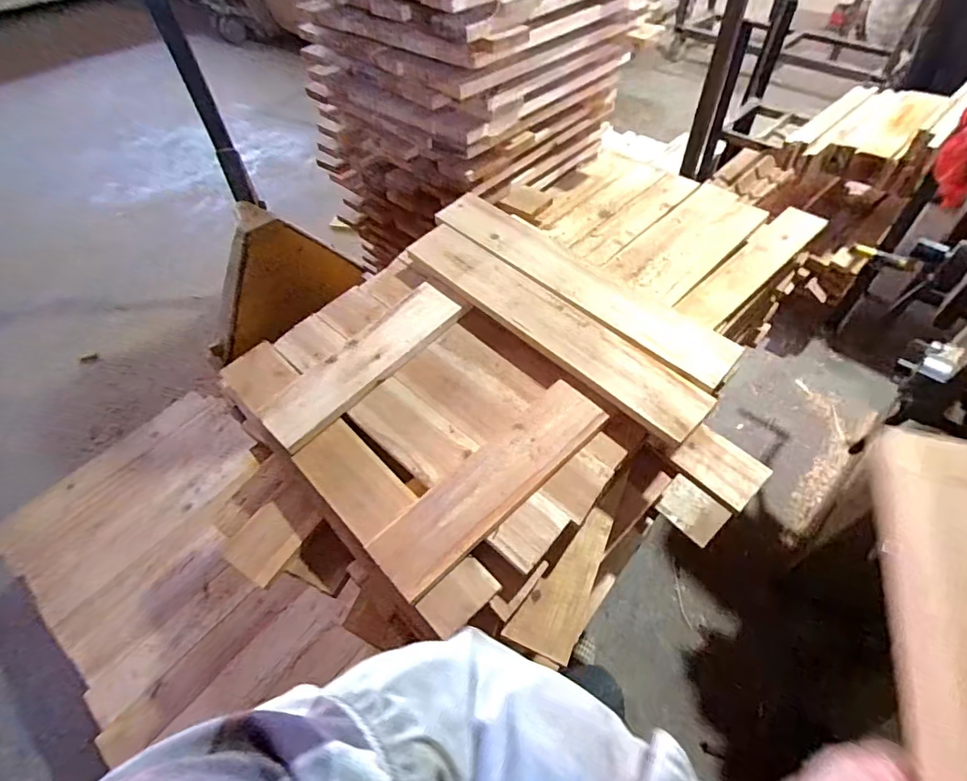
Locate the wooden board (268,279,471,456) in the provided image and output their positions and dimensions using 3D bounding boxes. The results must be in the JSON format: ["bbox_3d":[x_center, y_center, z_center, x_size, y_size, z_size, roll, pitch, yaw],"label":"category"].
[{"bbox_3d":[-0.164,-0.042,0.692,0.089,0.011,0.303,40,70,22],"label":"wooden board"}]

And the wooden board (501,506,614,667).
[{"bbox_3d":[0.102,0.228,0.606,0.075,0.023,0.184,25,63,11],"label":"wooden board"}]

